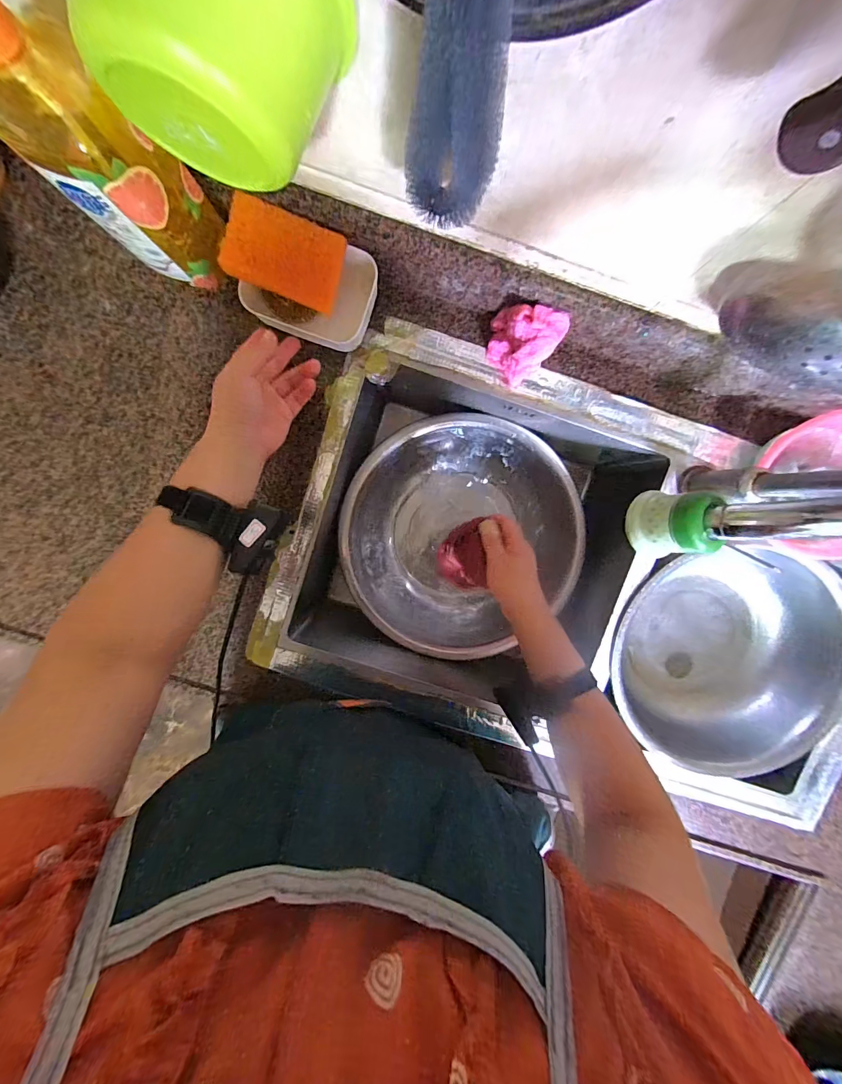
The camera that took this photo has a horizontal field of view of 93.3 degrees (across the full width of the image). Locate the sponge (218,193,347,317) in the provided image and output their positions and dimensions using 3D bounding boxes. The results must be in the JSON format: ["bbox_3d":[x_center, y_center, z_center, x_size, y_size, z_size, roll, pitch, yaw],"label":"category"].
[{"bbox_3d":[-0.150,-0.316,0.440,0.120,0.016,0.077,10,120,-24],"label":"sponge"}]

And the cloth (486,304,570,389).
[{"bbox_3d":[0.121,-0.233,0.471,0.078,0.069,0.070,18,95,-2],"label":"cloth"}]

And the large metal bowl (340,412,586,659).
[{"bbox_3d":[0.072,-0.022,0.673,0.377,0.105,0.343,0,96,0],"label":"large metal bowl"}]

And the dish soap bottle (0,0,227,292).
[{"bbox_3d":[-0.277,-0.336,0.345,0.105,0.287,0.097,37,94,-4],"label":"dish soap bottle"}]

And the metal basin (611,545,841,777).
[{"bbox_3d":[0.470,0.175,0.616,0.305,0.084,0.305,0,96,0],"label":"metal basin"}]

